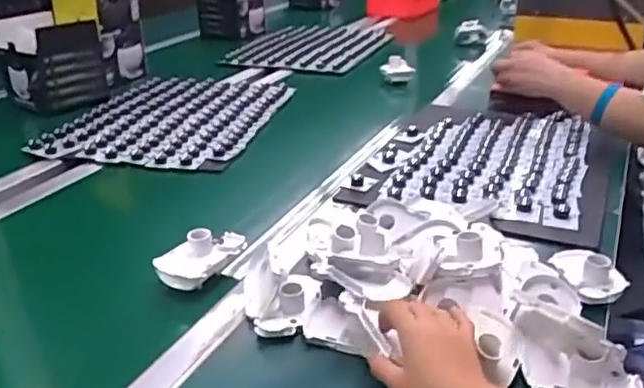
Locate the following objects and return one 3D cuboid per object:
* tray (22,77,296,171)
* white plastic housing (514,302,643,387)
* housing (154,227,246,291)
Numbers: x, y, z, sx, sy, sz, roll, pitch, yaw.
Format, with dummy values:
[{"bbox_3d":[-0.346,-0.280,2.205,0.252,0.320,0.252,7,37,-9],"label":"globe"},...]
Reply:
[{"bbox_3d":[-0.289,-0.154,1.257,0.360,0.034,0.452,6,26,14],"label":"tray"},{"bbox_3d":[0.231,0.140,0.576,0.118,0.064,0.063,11,28,23],"label":"white plastic housing"},{"bbox_3d":[-0.140,0.068,0.747,0.060,0.048,0.105,22,34,39],"label":"housing"}]

